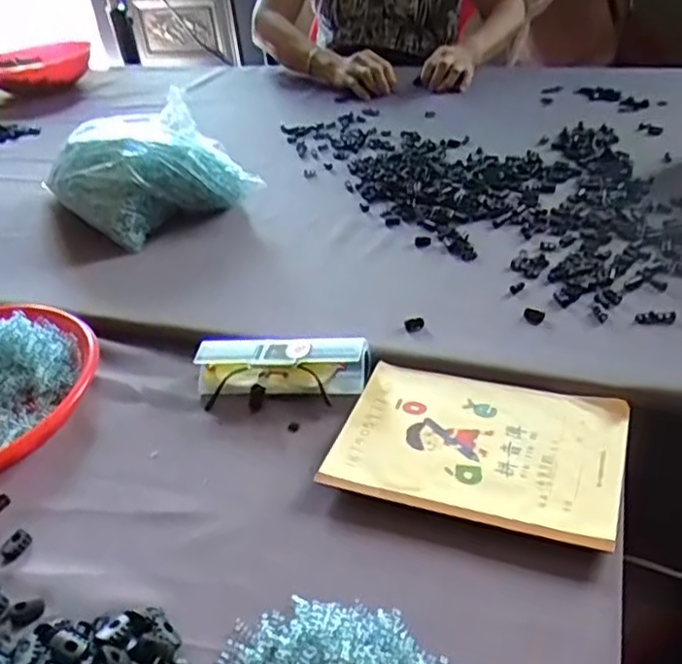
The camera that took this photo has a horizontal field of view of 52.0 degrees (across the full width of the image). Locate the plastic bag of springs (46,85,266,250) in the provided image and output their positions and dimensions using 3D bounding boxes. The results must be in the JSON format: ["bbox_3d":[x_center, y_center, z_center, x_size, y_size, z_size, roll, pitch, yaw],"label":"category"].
[{"bbox_3d":[-0.256,-0.208,0.907,0.206,0.111,0.238,-22,38,-20],"label":"plastic bag of springs"}]

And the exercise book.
[{"bbox_3d":[0.103,0.086,0.530,0.203,0.013,0.139,9,39,22],"label":"exercise book"}]

